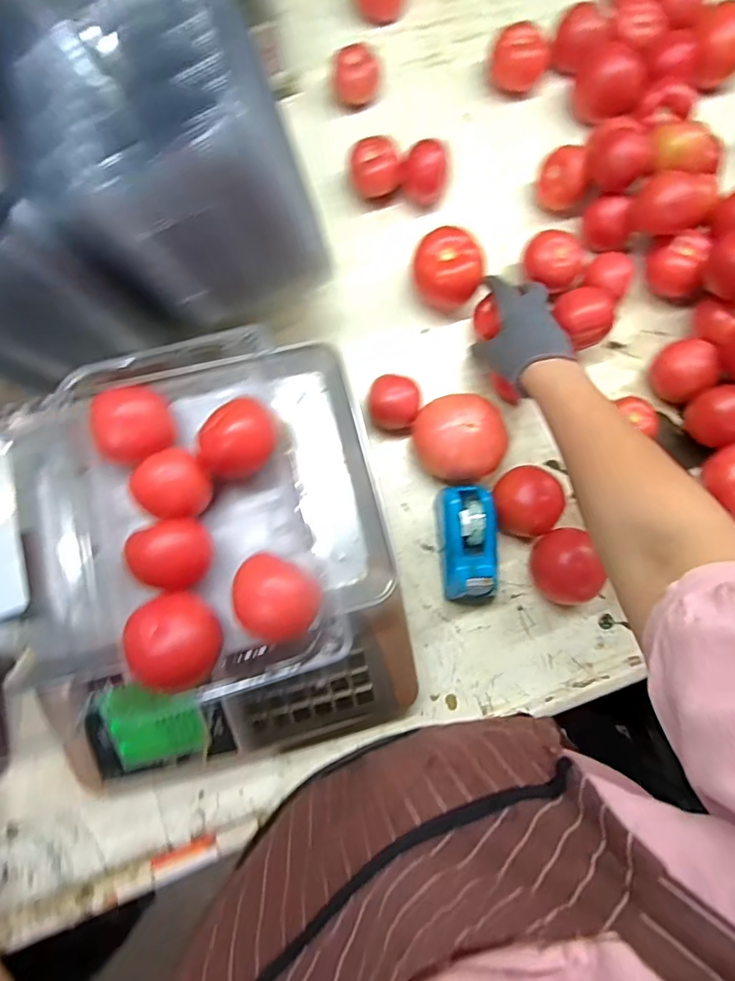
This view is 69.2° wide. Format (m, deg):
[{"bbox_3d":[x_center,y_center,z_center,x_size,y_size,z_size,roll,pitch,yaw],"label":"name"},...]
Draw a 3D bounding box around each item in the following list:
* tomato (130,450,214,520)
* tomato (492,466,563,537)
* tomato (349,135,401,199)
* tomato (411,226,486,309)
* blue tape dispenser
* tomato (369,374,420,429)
[{"bbox_3d":[-0.155,-0.003,0.429,0.056,0.058,0.058,-37,80,-8],"label":"tomato"},{"bbox_3d":[0.163,0.011,0.549,0.069,0.055,0.070,-1,78,-1],"label":"tomato"},{"bbox_3d":[0.008,-0.374,0.626,0.059,0.048,0.051,-1,78,-1],"label":"tomato"},{"bbox_3d":[0.092,-0.253,0.615,0.075,0.064,0.075,0,78,-1],"label":"tomato"},{"bbox_3d":[0.101,0.052,0.536,0.054,0.063,0.112,-3,78,-1],"label":"blue tape dispenser"},{"bbox_3d":[0.029,-0.093,0.578,0.054,0.049,0.052,-1,78,-1],"label":"tomato"}]

